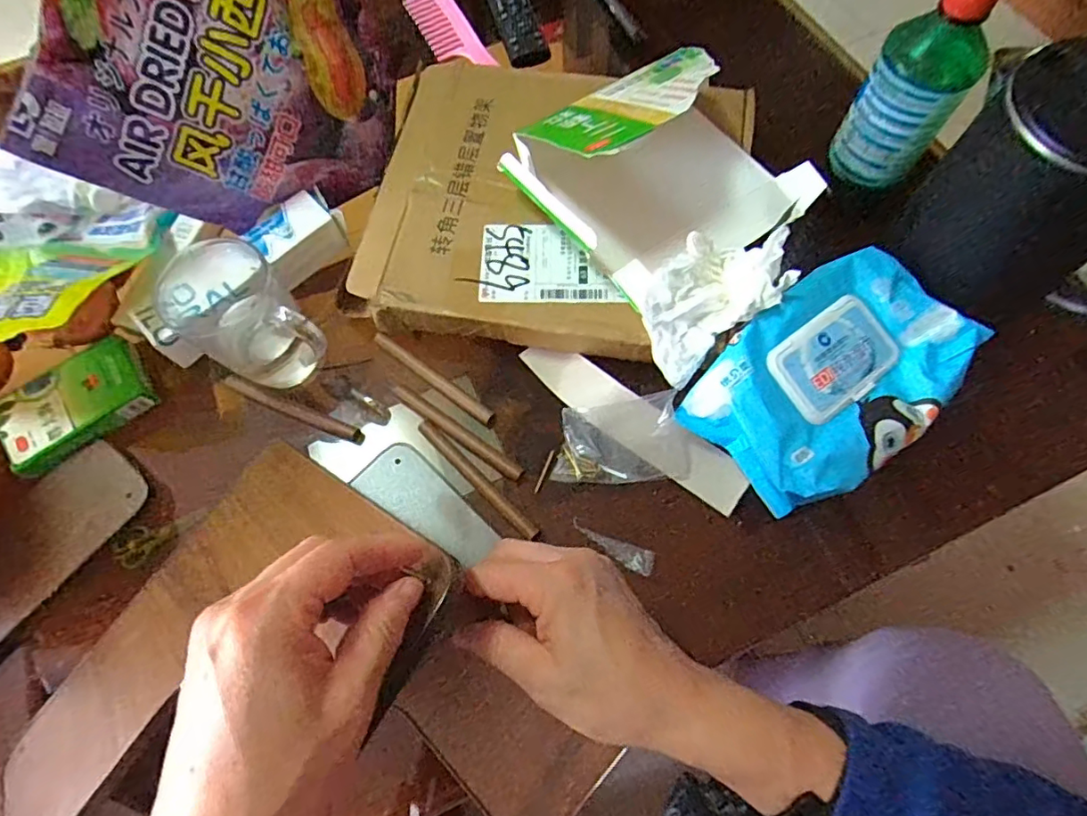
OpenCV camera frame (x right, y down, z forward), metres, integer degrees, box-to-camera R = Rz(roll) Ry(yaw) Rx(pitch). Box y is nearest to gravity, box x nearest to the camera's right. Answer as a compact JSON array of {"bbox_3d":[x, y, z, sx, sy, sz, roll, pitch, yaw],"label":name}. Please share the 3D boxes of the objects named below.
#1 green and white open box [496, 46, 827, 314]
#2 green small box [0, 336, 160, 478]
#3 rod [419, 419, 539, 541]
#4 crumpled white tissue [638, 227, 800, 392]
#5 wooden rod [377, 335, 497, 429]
[{"bbox_3d":[0.092,-0.206,0.438,0.206,0.097,0.178,-32,69,-10],"label":"green and white open box"},{"bbox_3d":[-0.389,-0.004,0.463,0.113,0.019,0.075,-36,70,-11],"label":"green small box"},{"bbox_3d":[-0.052,0.054,0.430,0.012,0.009,0.128,-43,72,-14],"label":"rod"},{"bbox_3d":[0.122,-0.085,0.412,0.104,0.059,0.073,-33,70,-10],"label":"crumpled white tissue"},{"bbox_3d":[-0.092,-0.025,0.466,0.127,0.013,0.012,35,73,16],"label":"wooden rod"}]

